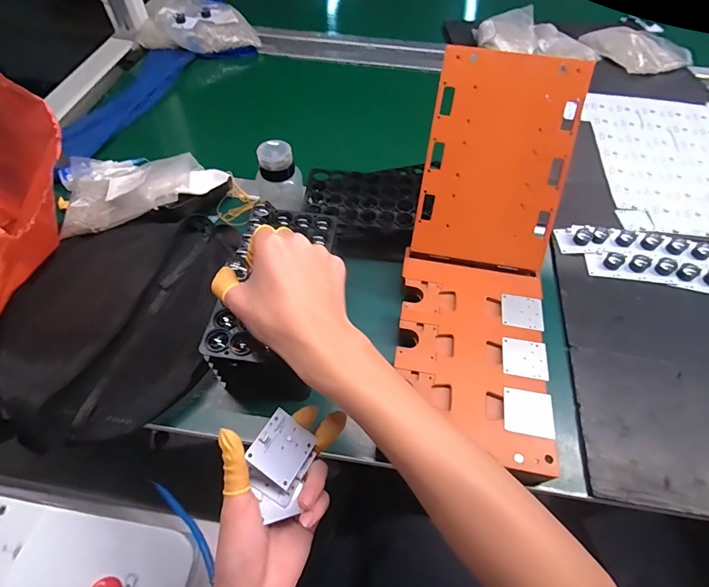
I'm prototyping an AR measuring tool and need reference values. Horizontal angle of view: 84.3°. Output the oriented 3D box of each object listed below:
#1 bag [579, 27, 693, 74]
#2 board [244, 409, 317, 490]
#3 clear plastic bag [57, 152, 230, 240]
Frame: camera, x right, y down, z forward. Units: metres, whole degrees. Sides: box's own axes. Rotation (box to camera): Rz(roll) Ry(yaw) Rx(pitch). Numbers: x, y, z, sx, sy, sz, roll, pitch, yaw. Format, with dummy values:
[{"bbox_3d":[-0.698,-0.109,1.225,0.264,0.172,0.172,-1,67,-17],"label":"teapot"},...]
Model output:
[{"bbox_3d":[0.620,-0.535,0.850,0.201,0.026,0.168,-15,59,-8],"label":"bag"},{"bbox_3d":[-0.059,0.127,0.320,0.044,0.004,0.045,42,56,-8],"label":"board"},{"bbox_3d":[-0.315,-0.171,0.575,0.225,0.038,0.144,-17,58,-12],"label":"clear plastic bag"}]

